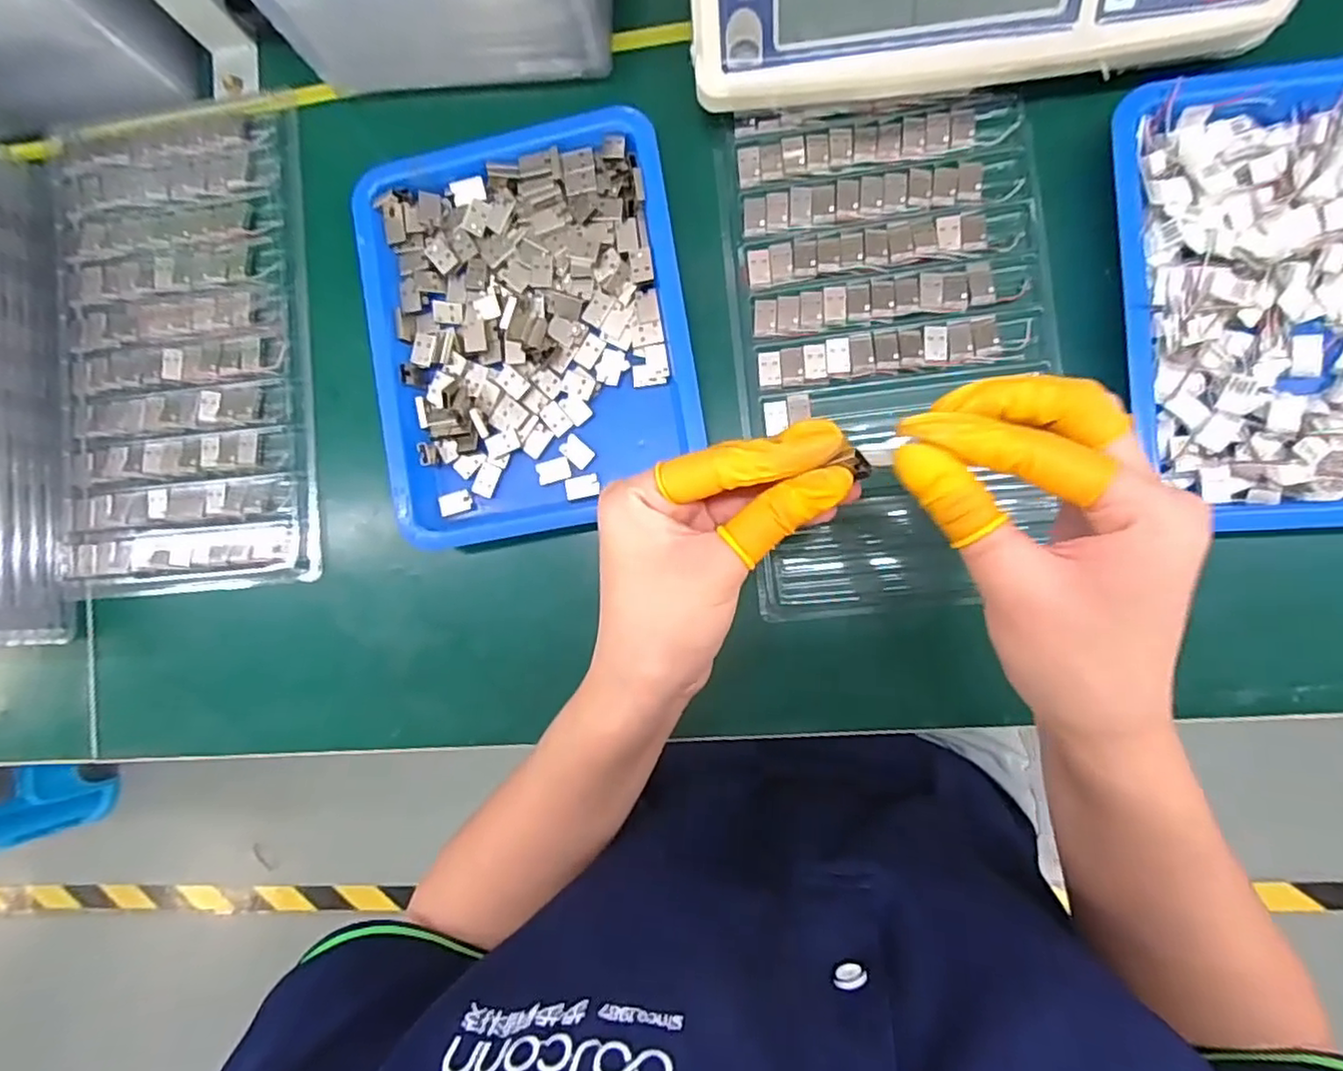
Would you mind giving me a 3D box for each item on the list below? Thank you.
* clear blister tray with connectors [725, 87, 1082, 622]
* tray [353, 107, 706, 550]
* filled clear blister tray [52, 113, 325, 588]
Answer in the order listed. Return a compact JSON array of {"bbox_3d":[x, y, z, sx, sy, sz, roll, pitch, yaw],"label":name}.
[{"bbox_3d":[0.116,-0.095,0.343,0.153,0.014,0.265,-4,88,7],"label":"clear blister tray with connectors"},{"bbox_3d":[-0.078,-0.111,0.356,0.168,0.023,0.215,-9,87,7],"label":"tray"},{"bbox_3d":[-0.297,-0.108,0.391,0.161,0.010,0.279,-3,88,7],"label":"filled clear blister tray"}]

